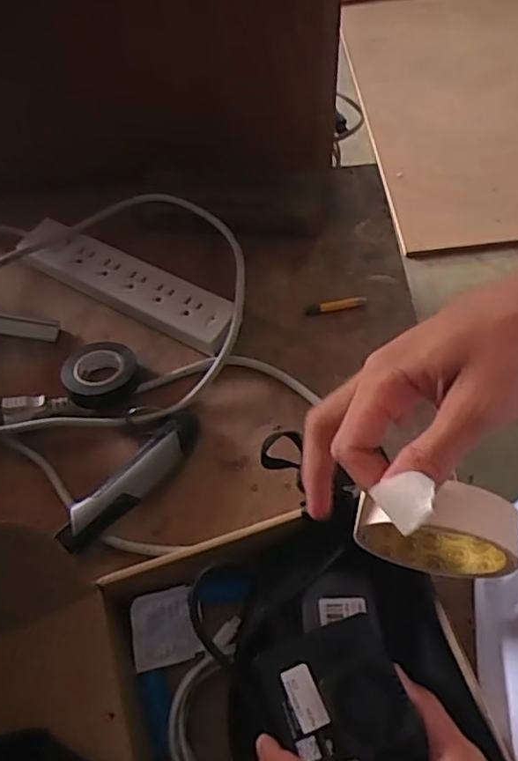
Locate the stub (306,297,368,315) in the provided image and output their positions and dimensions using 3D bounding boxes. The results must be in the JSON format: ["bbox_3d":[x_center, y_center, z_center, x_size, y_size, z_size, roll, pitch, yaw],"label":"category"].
[{"bbox_3d":[0.071,-0.069,0.568,0.058,0.006,0.010,-9,59,-2],"label":"stub"}]

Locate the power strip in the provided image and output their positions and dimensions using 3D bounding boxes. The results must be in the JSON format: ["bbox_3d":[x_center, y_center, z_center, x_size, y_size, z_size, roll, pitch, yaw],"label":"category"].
[{"bbox_3d":[-0.126,-0.092,0.579,0.231,0.026,0.053,27,64,18],"label":"power strip"}]

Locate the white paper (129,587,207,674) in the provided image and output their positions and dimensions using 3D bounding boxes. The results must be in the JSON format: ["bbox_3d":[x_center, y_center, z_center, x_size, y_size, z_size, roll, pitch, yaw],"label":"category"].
[{"bbox_3d":[-0.065,0.169,0.417,0.044,0.004,0.048,-8,82,-20],"label":"white paper"}]

